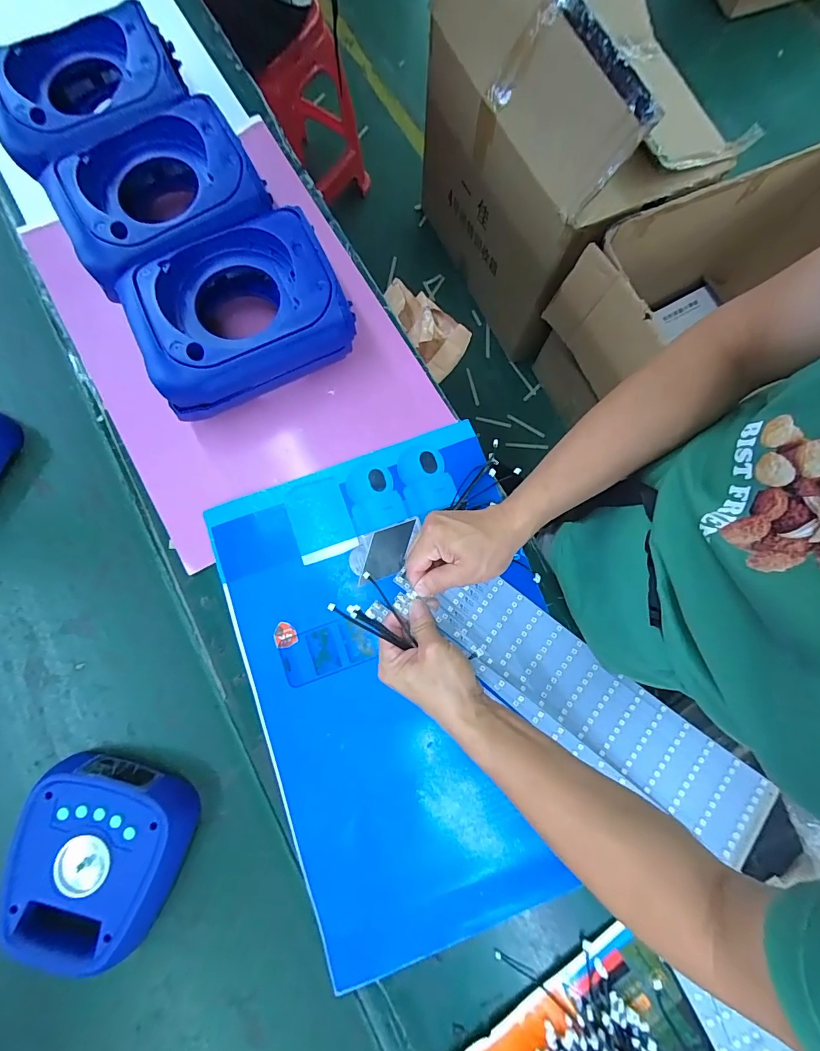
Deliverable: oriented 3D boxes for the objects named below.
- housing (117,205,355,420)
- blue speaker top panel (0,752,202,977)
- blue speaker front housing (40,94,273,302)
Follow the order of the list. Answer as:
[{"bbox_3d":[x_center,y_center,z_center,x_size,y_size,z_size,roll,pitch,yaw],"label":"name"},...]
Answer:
[{"bbox_3d":[-0.194,-0.240,0.486,0.222,0.094,0.166,-25,79,-6],"label":"housing"},{"bbox_3d":[-0.314,0.333,0.425,0.159,0.047,0.166,16,78,3],"label":"blue speaker top panel"},{"bbox_3d":[-0.288,-0.381,0.506,0.221,0.092,0.175,-22,80,-5],"label":"blue speaker front housing"}]

